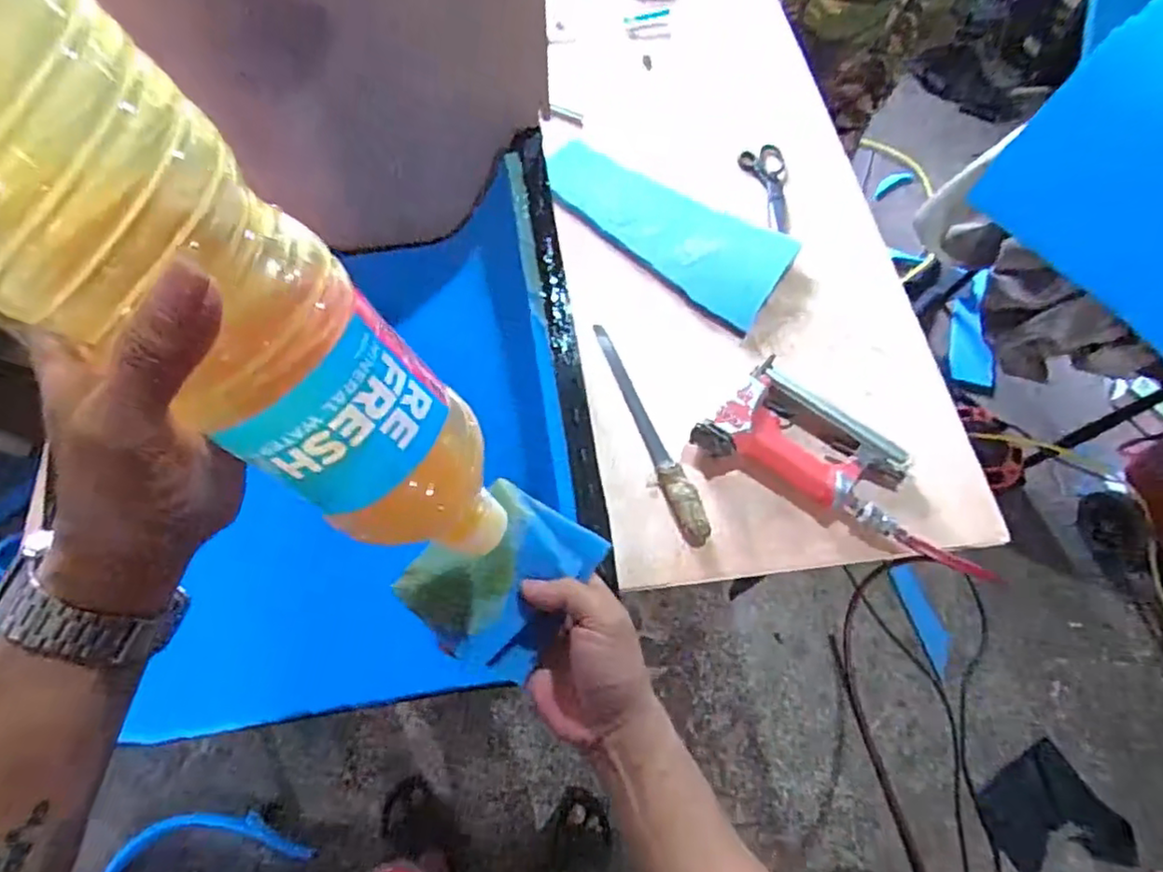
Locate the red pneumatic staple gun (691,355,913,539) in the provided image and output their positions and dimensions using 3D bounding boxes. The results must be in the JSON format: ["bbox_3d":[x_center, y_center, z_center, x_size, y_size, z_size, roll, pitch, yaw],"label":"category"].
[{"bbox_3d":[0.248,0.008,0.697,0.231,0.043,0.129,29,66,13],"label":"red pneumatic staple gun"}]

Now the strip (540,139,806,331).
[{"bbox_3d":[0.100,-0.269,0.833,0.336,0.026,0.131,33,68,11],"label":"strip"}]

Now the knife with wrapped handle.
[{"bbox_3d":[0.076,-0.013,0.717,0.031,0.027,0.282,-19,65,-10],"label":"knife with wrapped handle"}]

